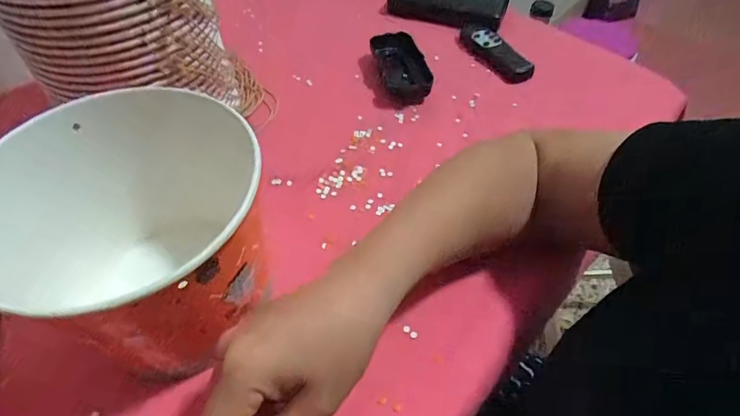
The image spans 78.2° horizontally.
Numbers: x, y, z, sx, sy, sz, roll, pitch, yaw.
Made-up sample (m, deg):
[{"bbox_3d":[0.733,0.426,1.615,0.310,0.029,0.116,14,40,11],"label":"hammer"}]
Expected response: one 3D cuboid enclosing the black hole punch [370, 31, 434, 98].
[{"bbox_3d":[0.039,-0.168,0.531,0.048,0.029,0.096,-15,52,-12],"label":"black hole punch"}]

